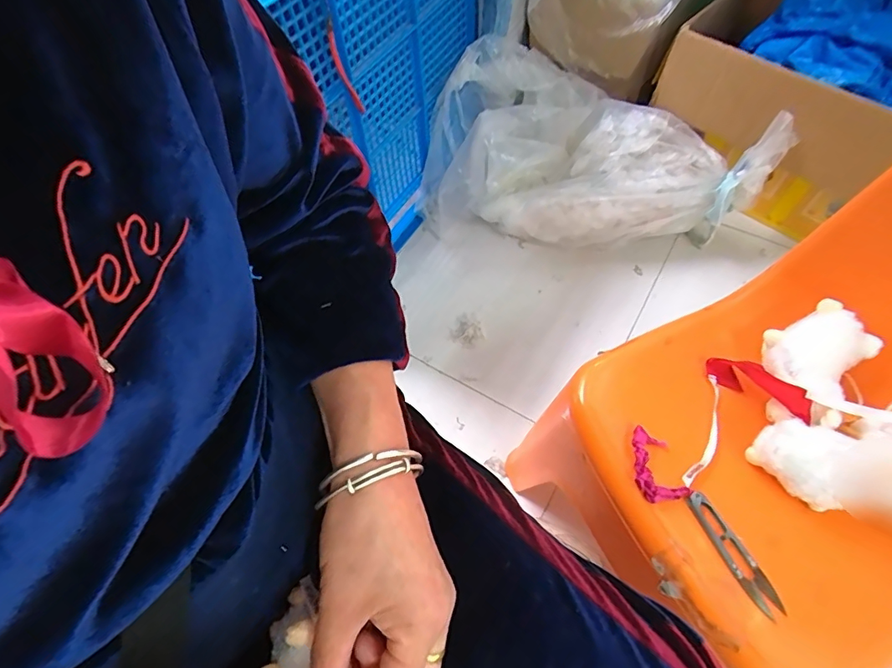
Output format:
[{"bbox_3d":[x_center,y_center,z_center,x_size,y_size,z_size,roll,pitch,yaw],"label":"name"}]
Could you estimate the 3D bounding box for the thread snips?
[{"bbox_3d":[0.246,0.185,0.409,0.024,0.005,0.103,-22,60,-10],"label":"thread snips"}]

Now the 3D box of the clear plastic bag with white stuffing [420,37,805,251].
[{"bbox_3d":[0.288,-0.344,0.955,0.648,0.304,0.266,11,60,10],"label":"clear plastic bag with white stuffing"}]

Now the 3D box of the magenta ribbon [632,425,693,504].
[{"bbox_3d":[0.191,0.118,0.439,0.046,0.018,0.067,-13,59,-4],"label":"magenta ribbon"}]

